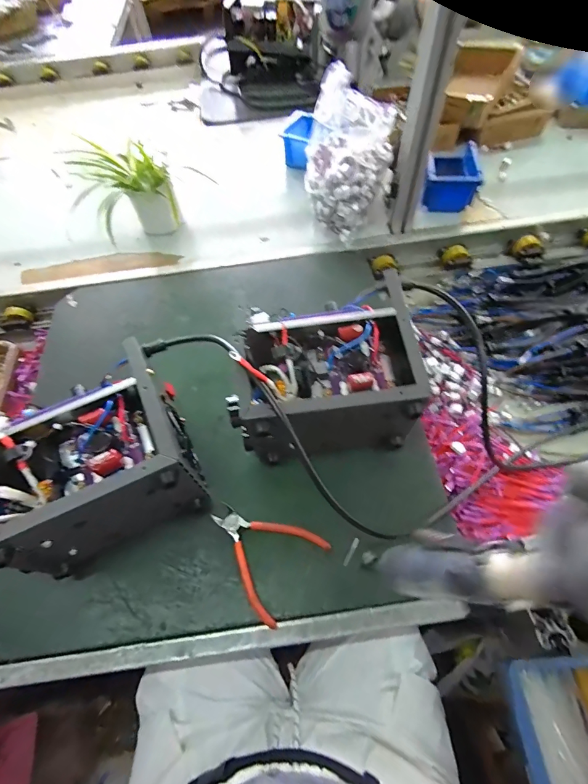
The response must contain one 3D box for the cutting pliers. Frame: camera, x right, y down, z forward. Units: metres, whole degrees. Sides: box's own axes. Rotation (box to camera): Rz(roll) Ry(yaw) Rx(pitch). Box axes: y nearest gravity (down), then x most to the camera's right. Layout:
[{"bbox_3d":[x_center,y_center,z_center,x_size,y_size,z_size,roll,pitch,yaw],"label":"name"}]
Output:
[{"bbox_3d":[-0.043,0.192,0.465,0.139,0.010,0.110,36,69,21],"label":"cutting pliers"}]

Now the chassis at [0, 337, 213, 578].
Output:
[{"bbox_3d":[-0.240,0.086,0.454,0.212,0.158,0.188,-23,62,-9],"label":"chassis"}]

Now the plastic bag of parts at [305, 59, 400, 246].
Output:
[{"bbox_3d":[0.100,-0.421,0.701,0.154,0.206,0.177,1,61,4],"label":"plastic bag of parts"}]

